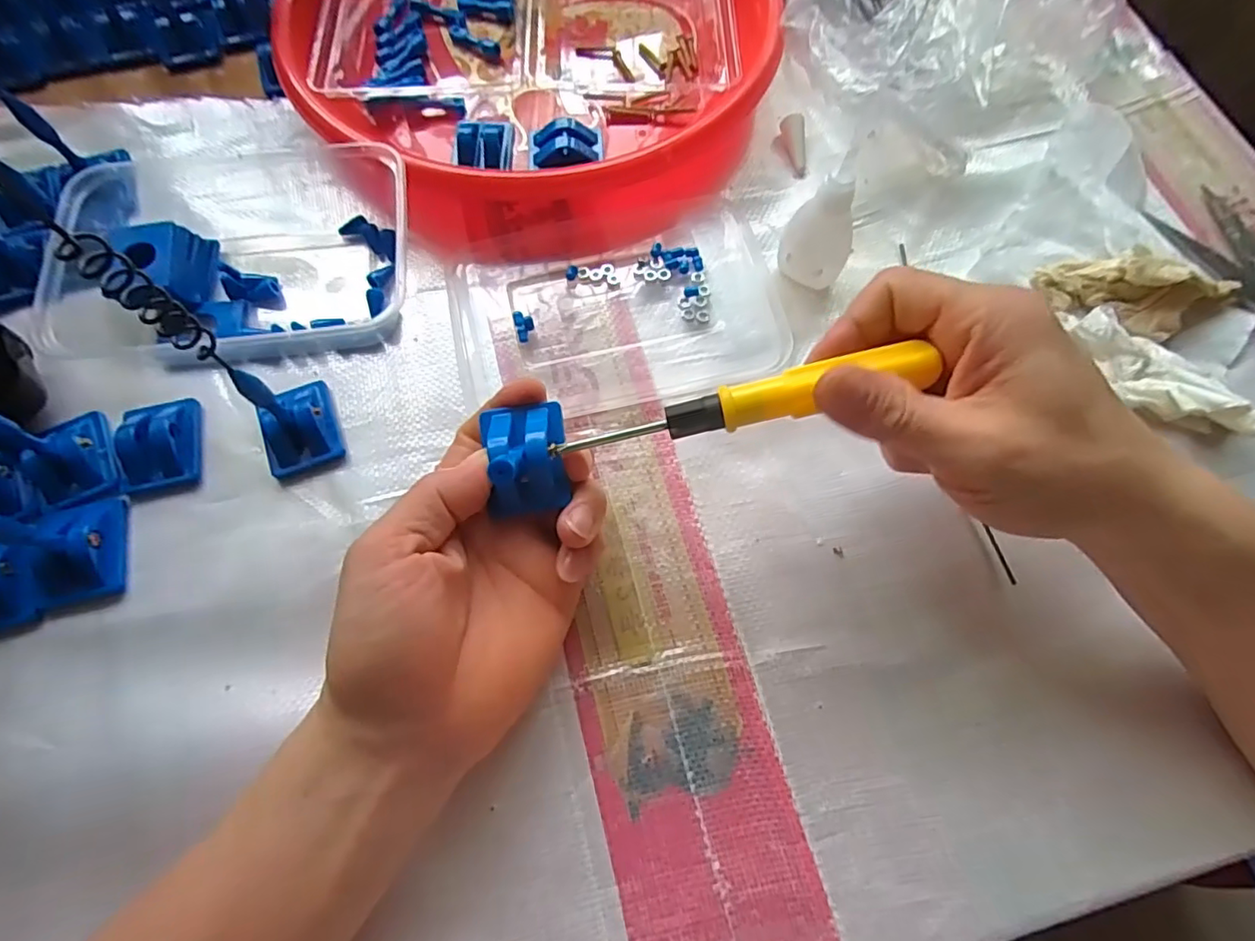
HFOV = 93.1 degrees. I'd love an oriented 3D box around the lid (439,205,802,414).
[{"bbox_3d":[-0.005,-0.084,0.316,0.167,0.008,0.105,-11,69,-5],"label":"lid"}]

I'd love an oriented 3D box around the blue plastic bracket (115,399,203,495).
[{"bbox_3d":[-0.226,-0.014,0.283,0.034,0.016,0.044,-11,69,-5],"label":"blue plastic bracket"}]

